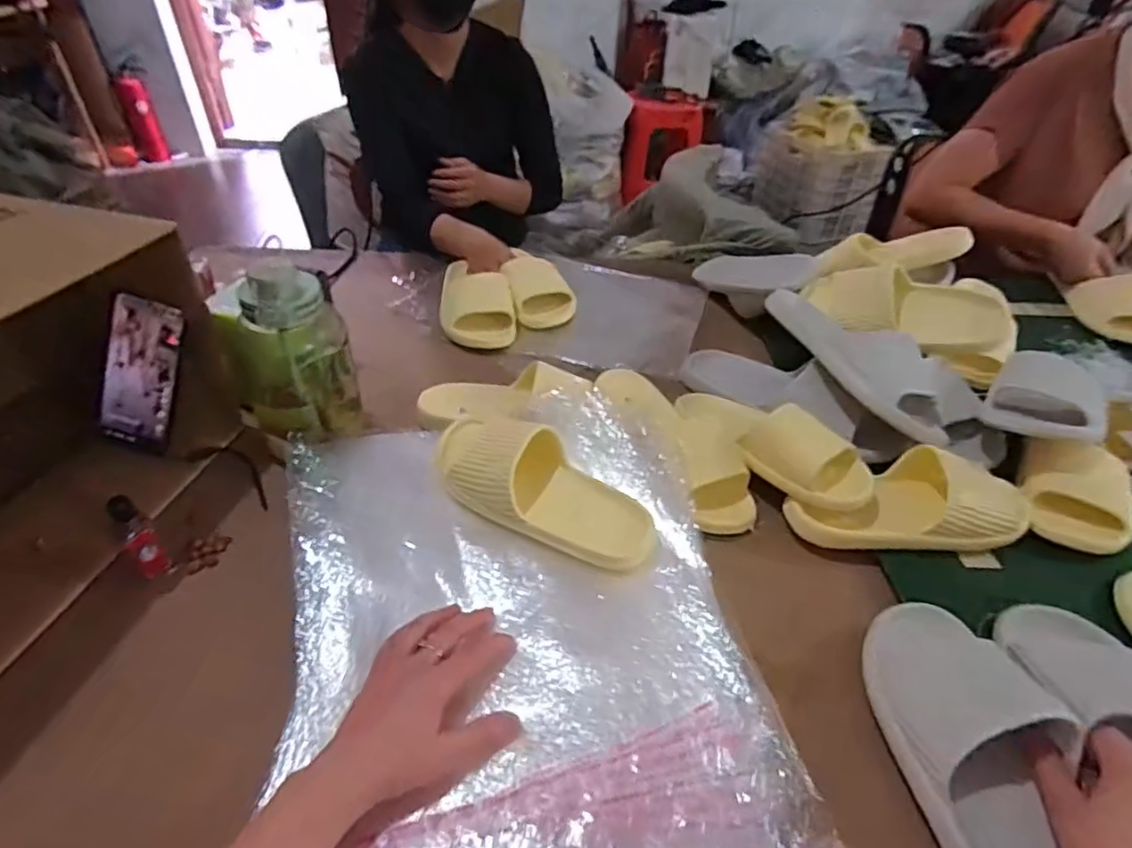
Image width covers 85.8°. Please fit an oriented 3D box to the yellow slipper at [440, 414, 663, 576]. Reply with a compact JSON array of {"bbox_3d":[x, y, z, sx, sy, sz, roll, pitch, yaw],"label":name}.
[{"bbox_3d":[-0.027,0.056,0.597,0.246,0.062,0.106,27,46,25],"label":"yellow slipper"}]

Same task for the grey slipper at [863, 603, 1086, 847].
[{"bbox_3d":[0.297,0.246,0.420,0.099,0.067,0.258,1,50,-2],"label":"grey slipper"}]

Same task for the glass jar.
[{"bbox_3d":[-0.278,-0.070,0.621,0.106,0.169,0.115,1,41,-1],"label":"glass jar"}]

